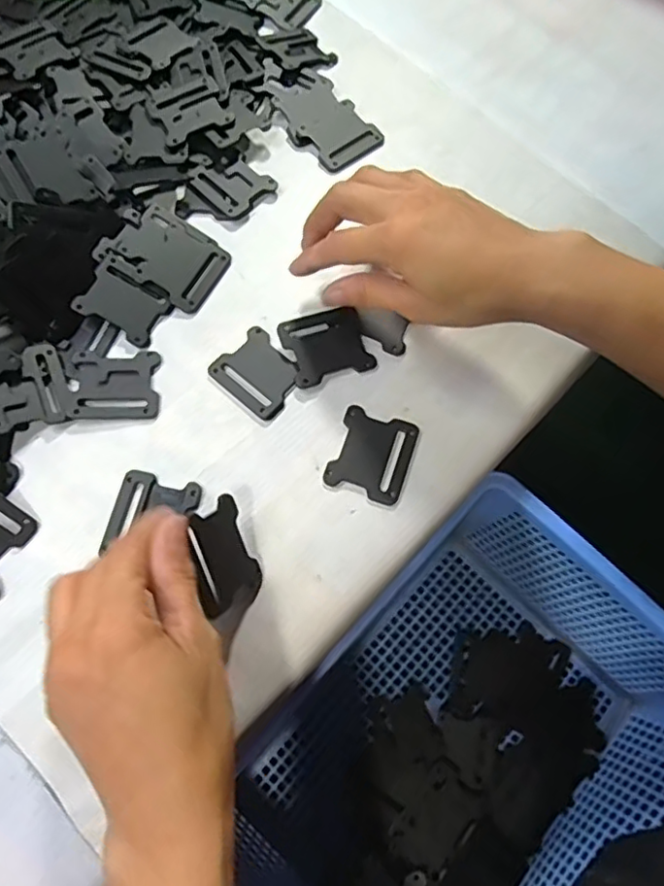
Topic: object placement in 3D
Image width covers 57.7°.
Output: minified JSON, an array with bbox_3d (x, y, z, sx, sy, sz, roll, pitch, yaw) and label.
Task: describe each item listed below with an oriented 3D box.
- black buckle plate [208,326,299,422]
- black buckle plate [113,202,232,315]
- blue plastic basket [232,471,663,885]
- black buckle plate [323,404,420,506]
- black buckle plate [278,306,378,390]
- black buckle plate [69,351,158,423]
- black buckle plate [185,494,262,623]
[{"bbox_3d":[-0.043,-0.042,0.360,0.049,0.005,0.041,40,72,13],"label":"black buckle plate"},{"bbox_3d":[-0.101,-0.118,0.380,0.064,0.004,0.051,33,69,-4],"label":"black buckle plate"},{"bbox_3d":[0.084,0.207,0.389,0.215,0.111,0.297,42,73,14],"label":"blue plastic basket"},{"bbox_3d":[0.023,0.006,0.344,0.043,0.004,0.050,18,69,6],"label":"black buckle plate"},{"bbox_3d":[-0.003,-0.061,0.364,0.049,0.011,0.046,-18,70,-9],"label":"black buckle plate"},{"bbox_3d":[-0.128,-0.034,0.355,0.050,0.005,0.044,-4,68,-3],"label":"black buckle plate"},{"bbox_3d":[-0.054,0.058,0.301,0.005,0.039,0.054,-11,105,32],"label":"black buckle plate"}]

